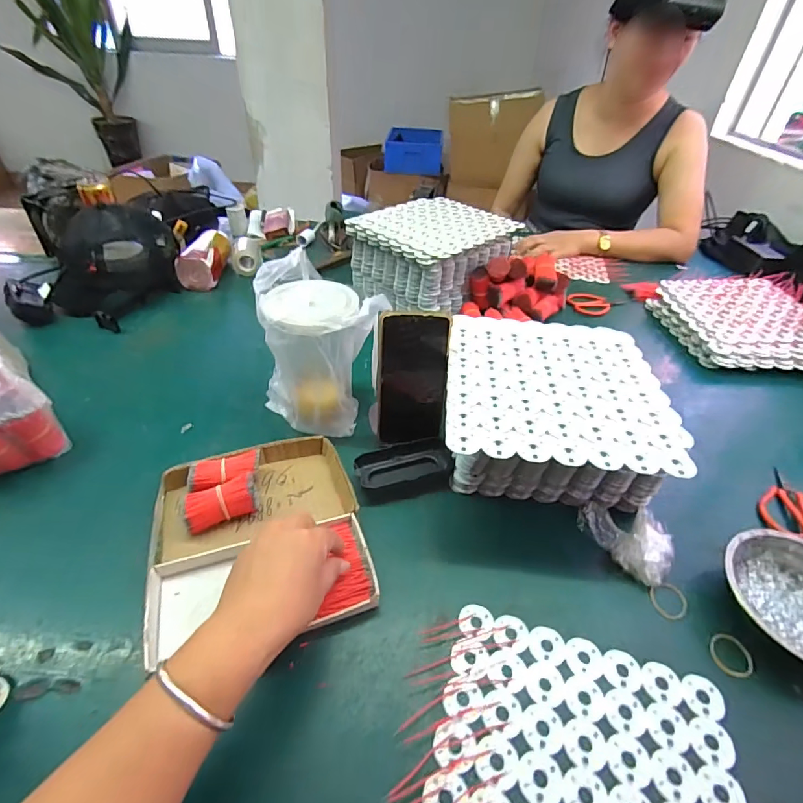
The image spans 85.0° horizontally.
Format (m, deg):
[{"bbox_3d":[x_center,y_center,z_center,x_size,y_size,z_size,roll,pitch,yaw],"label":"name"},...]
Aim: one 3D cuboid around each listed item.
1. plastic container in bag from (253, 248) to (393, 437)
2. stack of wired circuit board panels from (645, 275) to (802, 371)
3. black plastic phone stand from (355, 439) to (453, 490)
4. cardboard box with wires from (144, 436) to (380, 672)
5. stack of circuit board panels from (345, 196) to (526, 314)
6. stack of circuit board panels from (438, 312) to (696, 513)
[{"bbox_3d":[-0.097,-0.056,0.528,0.144,0.178,0.103,21,44,19],"label":"plastic container in bag"},{"bbox_3d":[0.613,-0.139,0.777,0.247,0.047,0.264,0,41,-4],"label":"stack of wired circuit board panels"},{"bbox_3d":[0.003,0.073,0.520,0.114,0.016,0.047,-10,43,-15],"label":"black plastic phone stand"},{"bbox_3d":[-0.139,0.124,0.426,0.189,0.040,0.208,-13,45,-15],"label":"cardboard box with wires"},{"bbox_3d":[0.060,-0.282,0.828,0.249,0.110,0.214,-27,49,-30],"label":"stack of circuit board panels"},{"bbox_3d":[0.170,0.016,0.505,0.238,0.120,0.244,6,41,3],"label":"stack of circuit board panels"}]

